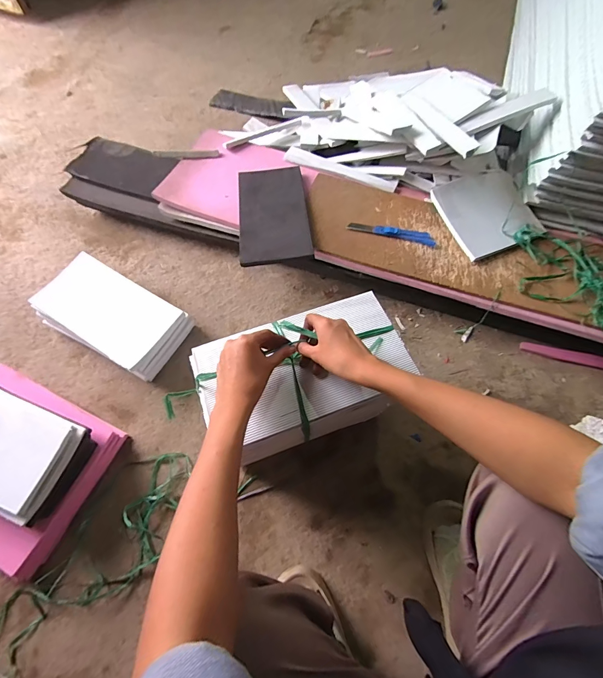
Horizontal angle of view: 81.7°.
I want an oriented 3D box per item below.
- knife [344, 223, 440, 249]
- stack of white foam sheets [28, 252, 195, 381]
[{"bbox_3d":[0.199,-0.231,0.758,0.195,0.019,0.031,12,66,6],"label":"knife"},{"bbox_3d":[-0.393,-0.047,0.733,0.285,0.086,0.156,26,69,13],"label":"stack of white foam sheets"}]

